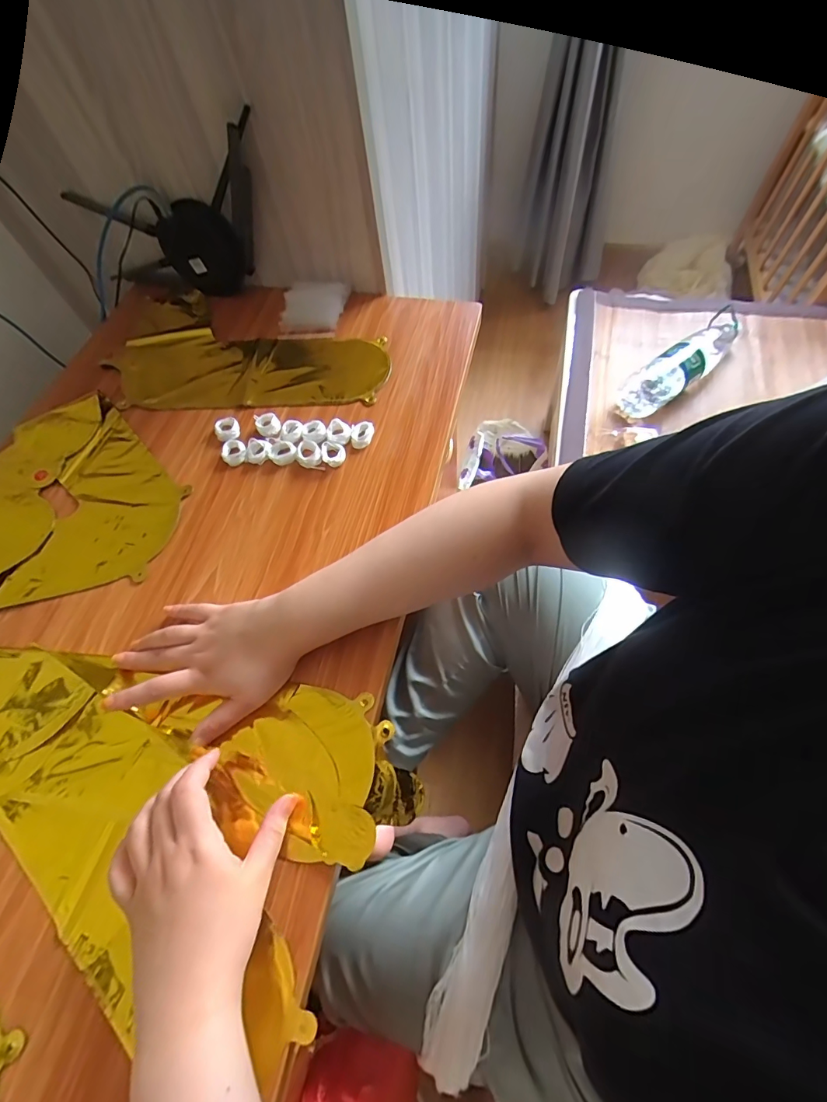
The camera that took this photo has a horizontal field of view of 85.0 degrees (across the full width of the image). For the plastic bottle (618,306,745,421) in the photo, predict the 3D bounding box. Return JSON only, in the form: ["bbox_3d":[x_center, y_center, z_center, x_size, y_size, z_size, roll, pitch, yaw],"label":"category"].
[{"bbox_3d":[0.574,-0.398,0.945,0.348,0.105,0.086,-37,65,-14],"label":"plastic bottle"}]

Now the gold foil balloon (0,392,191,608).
[{"bbox_3d":[-0.397,-0.070,0.519,0.250,0.013,0.264,-12,62,-3],"label":"gold foil balloon"}]

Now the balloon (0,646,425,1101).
[{"bbox_3d":[-0.216,0.211,0.363,0.415,0.032,0.221,6,62,7],"label":"balloon"}]

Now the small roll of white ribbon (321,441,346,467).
[{"bbox_3d":[-0.092,-0.111,0.514,0.027,0.010,0.033,-21,62,-7],"label":"small roll of white ribbon"}]

